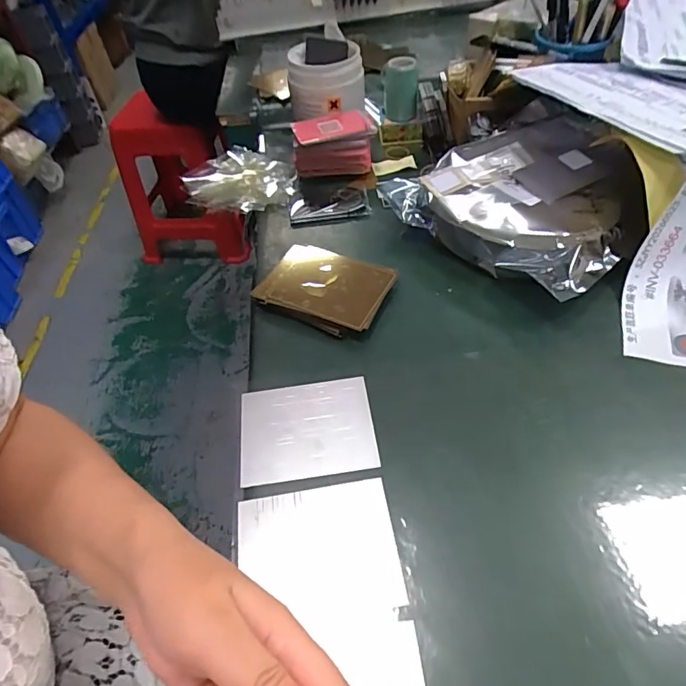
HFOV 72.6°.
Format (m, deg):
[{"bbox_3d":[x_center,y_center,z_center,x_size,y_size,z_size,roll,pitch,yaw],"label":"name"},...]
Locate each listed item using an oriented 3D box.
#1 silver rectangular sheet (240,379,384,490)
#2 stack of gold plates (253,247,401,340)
[{"bbox_3d":[-0.028,0.065,0.354,0.099,0.004,0.077,-8,49,-1],"label":"silver rectangular sheet"},{"bbox_3d":[-0.017,-0.054,0.443,0.119,0.018,0.088,22,55,23],"label":"stack of gold plates"}]

